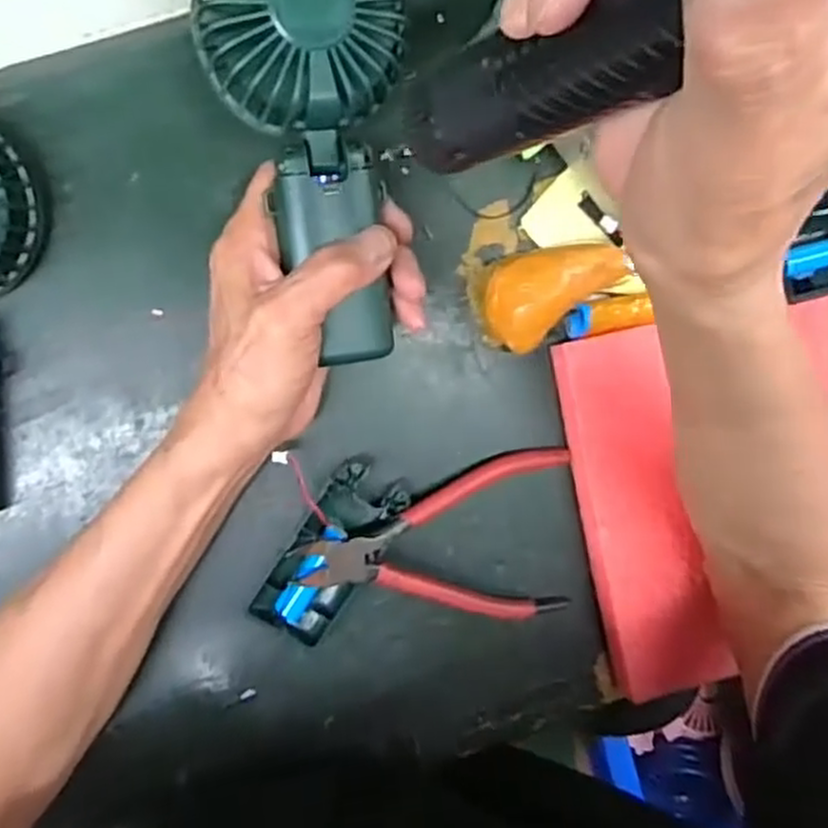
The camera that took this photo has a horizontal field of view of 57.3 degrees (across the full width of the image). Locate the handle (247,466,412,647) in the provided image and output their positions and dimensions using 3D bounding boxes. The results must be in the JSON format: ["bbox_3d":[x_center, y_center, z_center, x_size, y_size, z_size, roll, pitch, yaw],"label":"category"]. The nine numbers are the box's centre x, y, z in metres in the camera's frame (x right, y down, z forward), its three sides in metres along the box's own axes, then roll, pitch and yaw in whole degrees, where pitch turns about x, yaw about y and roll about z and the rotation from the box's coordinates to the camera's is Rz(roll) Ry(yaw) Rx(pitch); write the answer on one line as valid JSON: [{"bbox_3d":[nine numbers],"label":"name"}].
[{"bbox_3d":[-0.041,0.070,0.383,0.041,0.023,0.090,31,91,-9],"label":"handle"}]

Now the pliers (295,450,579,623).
[{"bbox_3d":[0.012,0.064,0.391,0.143,0.029,0.085,-1,96,-7],"label":"pliers"}]

